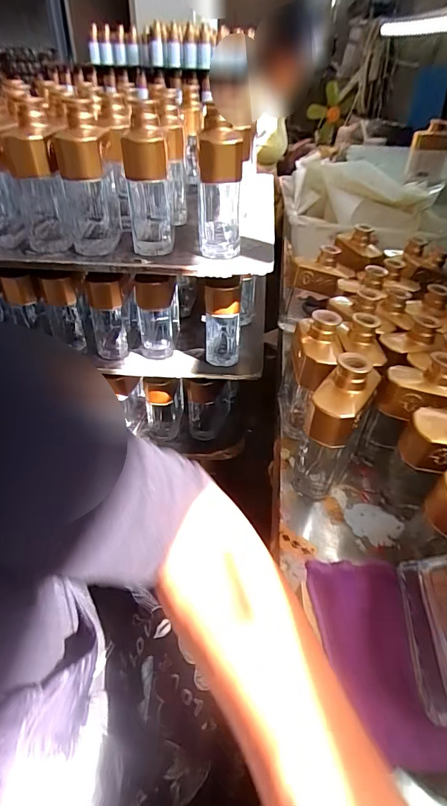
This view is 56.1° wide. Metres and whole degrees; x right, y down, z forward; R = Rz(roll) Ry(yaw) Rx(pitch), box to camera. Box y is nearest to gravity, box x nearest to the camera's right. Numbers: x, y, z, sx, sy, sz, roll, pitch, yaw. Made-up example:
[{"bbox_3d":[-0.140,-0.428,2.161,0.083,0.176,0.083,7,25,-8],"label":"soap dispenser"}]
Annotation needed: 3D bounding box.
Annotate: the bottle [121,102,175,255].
[{"bbox_3d":[-0.095,-0.277,0.535,0.056,0.157,0.069,-4,40,-6],"label":"bottle"}]

